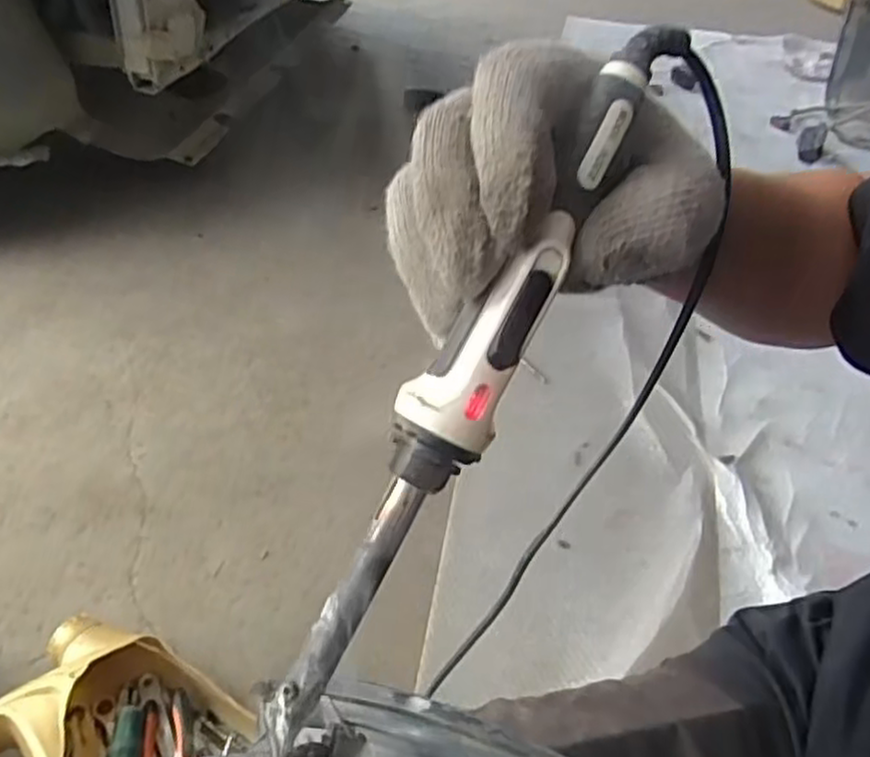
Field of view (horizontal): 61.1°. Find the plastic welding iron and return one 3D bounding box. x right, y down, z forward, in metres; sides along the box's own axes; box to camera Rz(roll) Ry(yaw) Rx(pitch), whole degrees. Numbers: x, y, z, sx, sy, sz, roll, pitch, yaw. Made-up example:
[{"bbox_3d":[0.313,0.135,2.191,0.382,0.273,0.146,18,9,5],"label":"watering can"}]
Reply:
[{"bbox_3d":[0.011,0.000,0.215,0.023,0.022,0.236,29,91,25],"label":"plastic welding iron"}]

